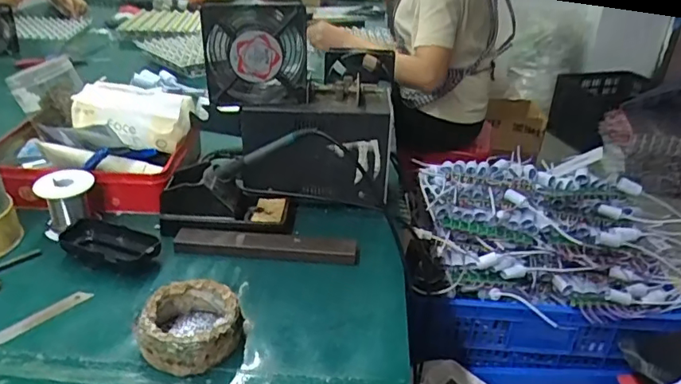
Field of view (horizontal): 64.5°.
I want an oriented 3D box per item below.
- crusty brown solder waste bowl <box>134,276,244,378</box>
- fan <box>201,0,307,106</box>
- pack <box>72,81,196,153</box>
[{"bbox_3d":[-0.136,0.123,0.493,0.086,0.045,0.079,2,28,-1],"label":"crusty brown solder waste bowl"},{"bbox_3d":[-0.099,-0.162,0.631,0.117,0.114,0.048,-1,28,-7],"label":"fan"},{"bbox_3d":[-0.273,-0.098,0.715,0.140,0.068,0.090,9,29,12],"label":"pack"}]

